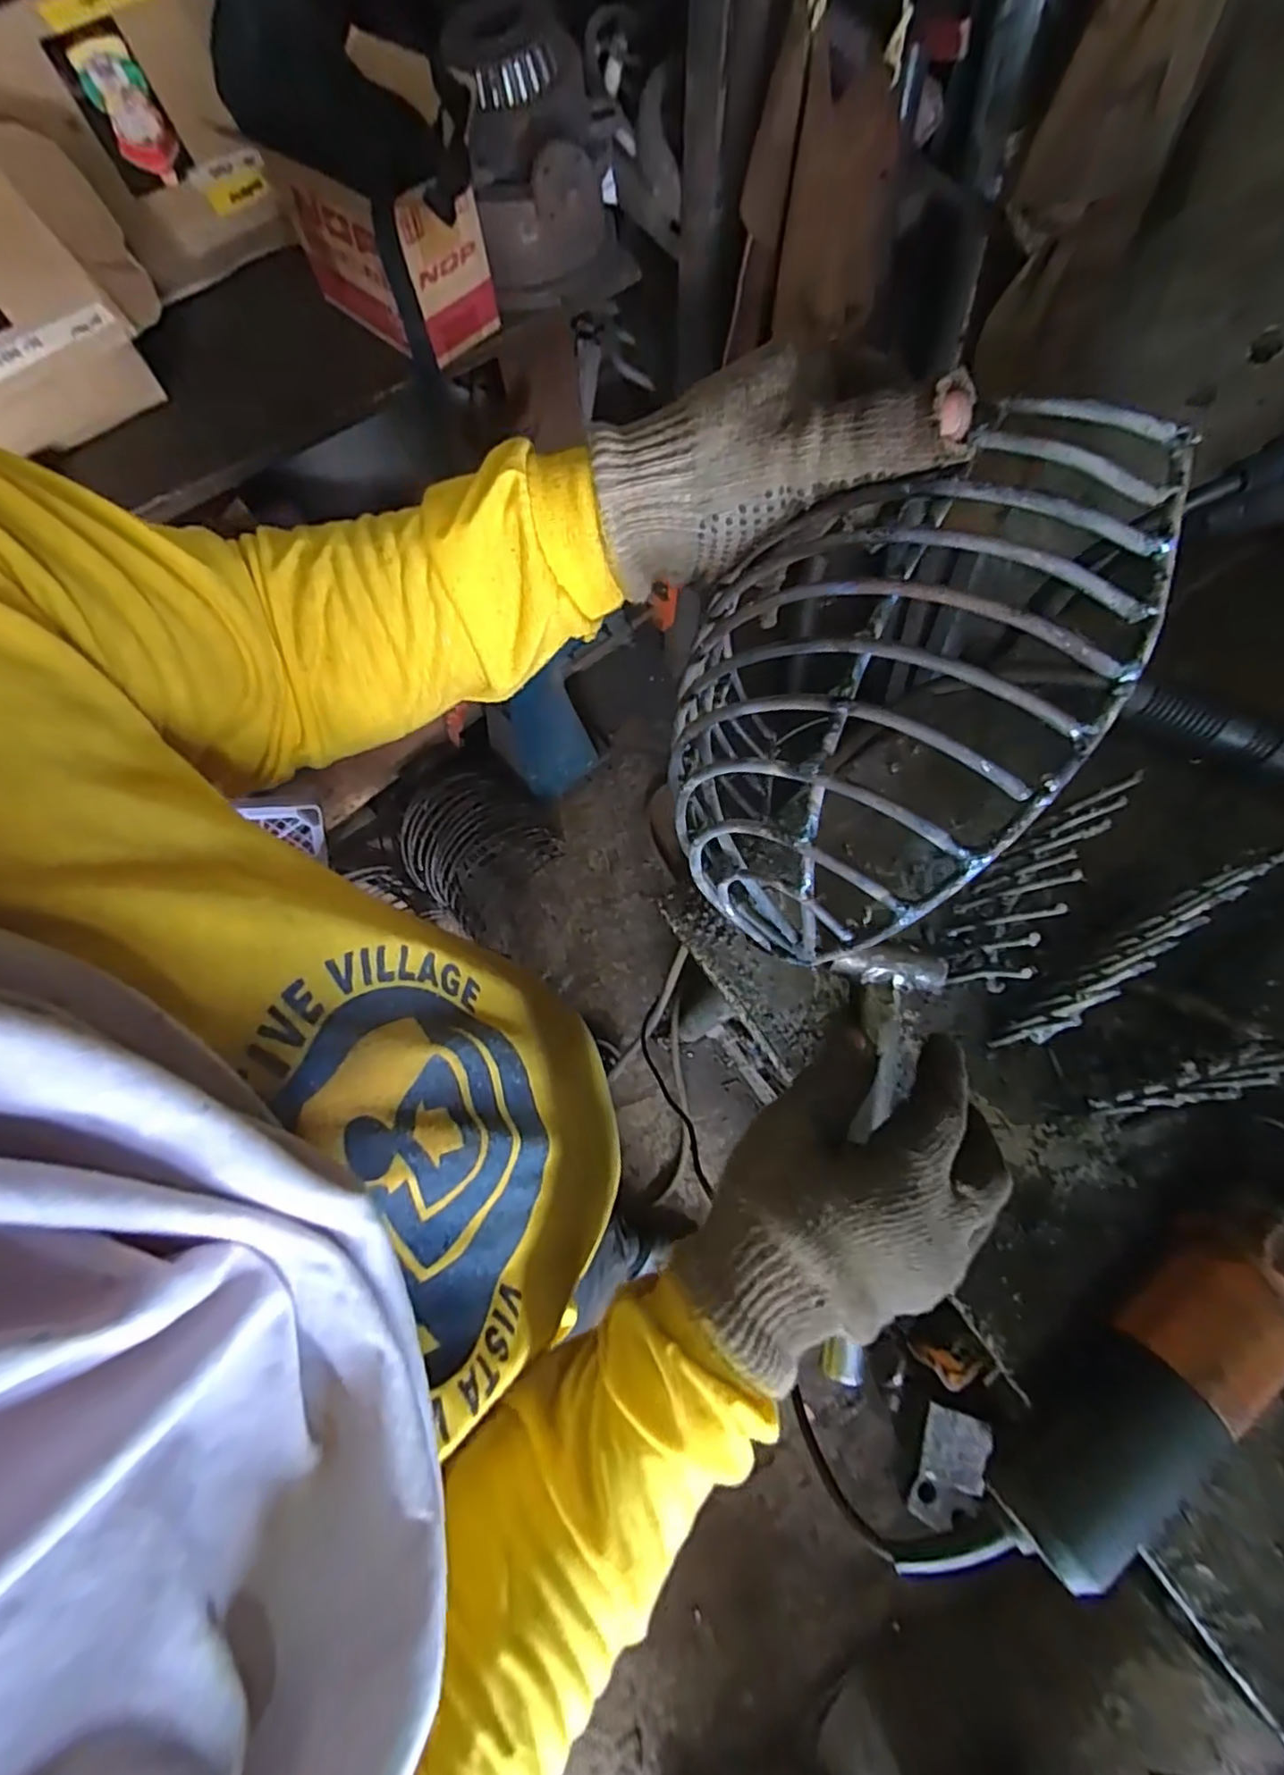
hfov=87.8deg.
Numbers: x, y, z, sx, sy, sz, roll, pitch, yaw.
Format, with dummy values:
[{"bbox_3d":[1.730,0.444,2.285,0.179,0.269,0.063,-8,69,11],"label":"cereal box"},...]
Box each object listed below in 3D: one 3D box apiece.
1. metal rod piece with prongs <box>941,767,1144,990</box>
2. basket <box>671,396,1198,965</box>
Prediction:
[{"bbox_3d":[0.237,-0.002,0.412,0.032,0.089,0.132,32,75,10],"label":"metal rod piece with prongs"},{"bbox_3d":[0.084,-0.071,0.258,0.134,0.128,0.172,23,74,7],"label":"basket"}]

